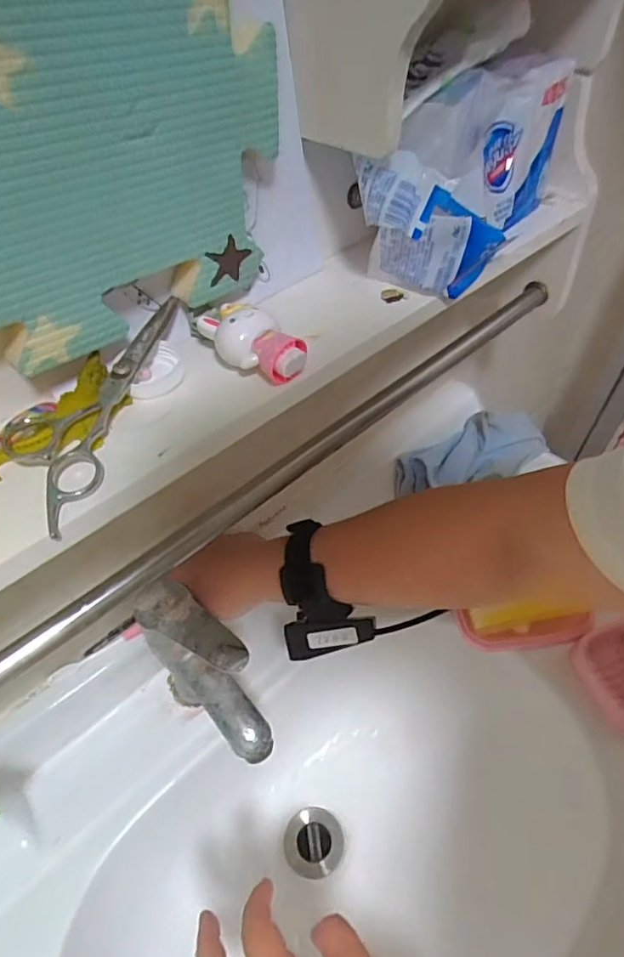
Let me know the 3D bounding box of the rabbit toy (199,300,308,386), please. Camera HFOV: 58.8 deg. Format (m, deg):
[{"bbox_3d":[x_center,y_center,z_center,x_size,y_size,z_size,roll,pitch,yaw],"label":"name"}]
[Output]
[{"bbox_3d":[-0.035,-0.081,0.317,0.035,0.032,0.062,-32,52,-22],"label":"rabbit toy"}]

